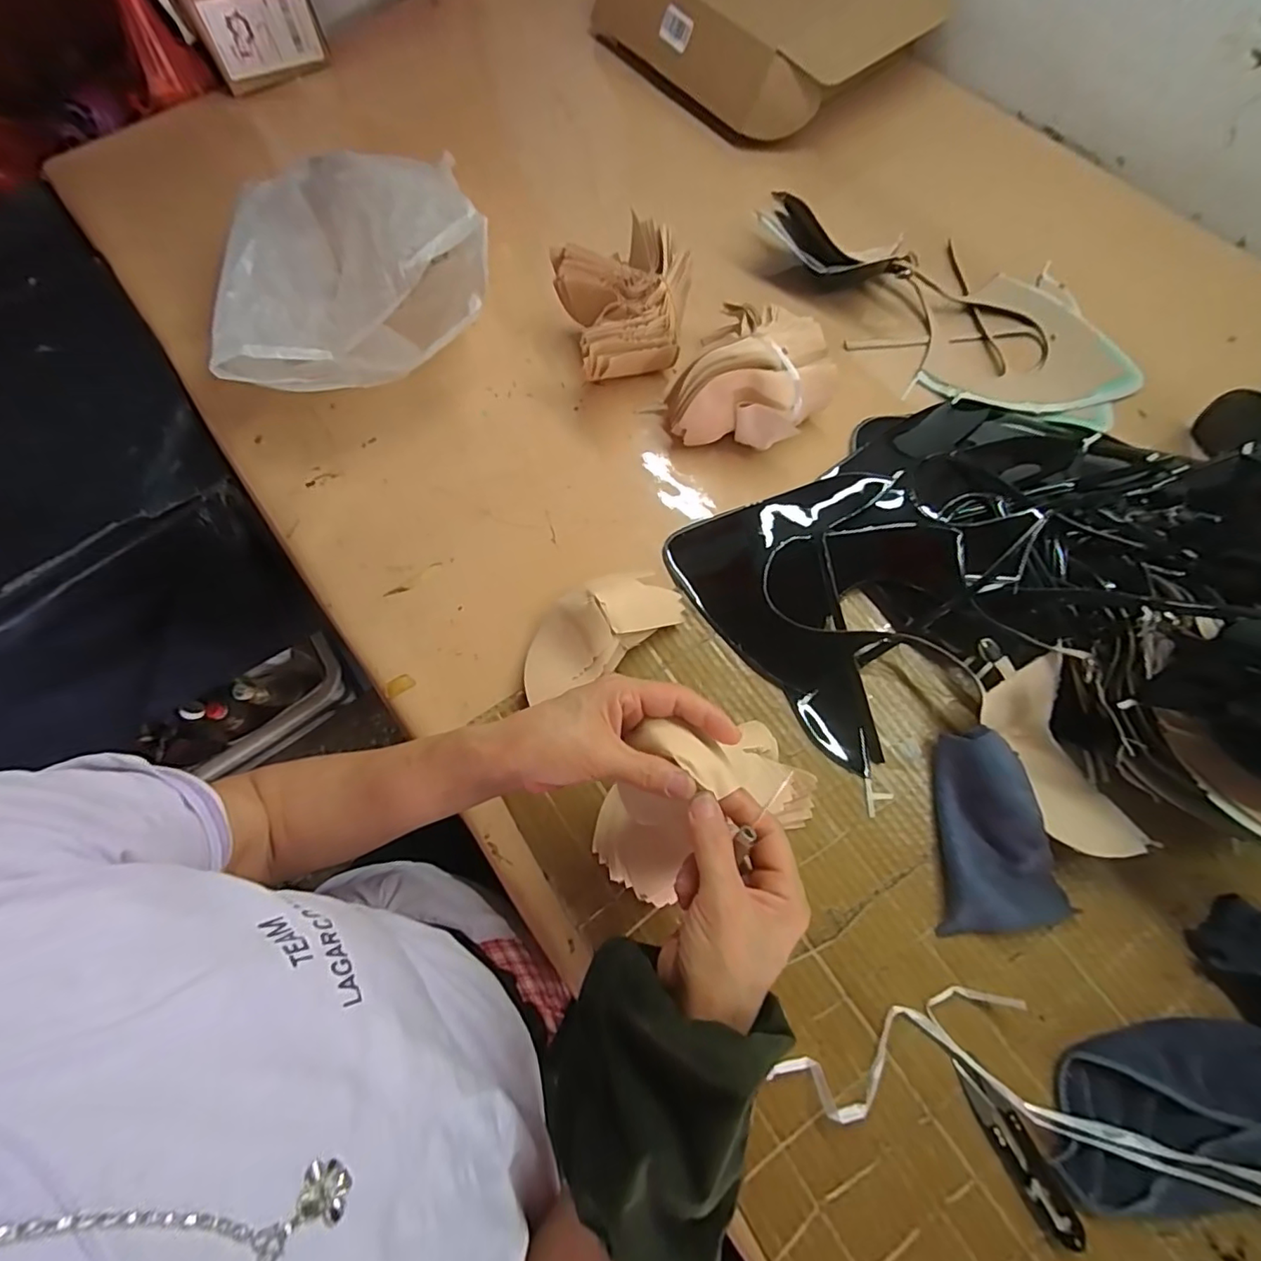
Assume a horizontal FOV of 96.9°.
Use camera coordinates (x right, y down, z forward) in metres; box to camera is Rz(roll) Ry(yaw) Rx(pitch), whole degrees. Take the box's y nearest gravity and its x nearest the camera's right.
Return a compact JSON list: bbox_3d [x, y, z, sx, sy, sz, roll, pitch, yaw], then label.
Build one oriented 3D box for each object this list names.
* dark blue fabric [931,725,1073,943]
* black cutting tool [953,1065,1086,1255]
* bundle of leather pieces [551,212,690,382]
[{"bbox_3d":[0.271,0.146,0.411,0.090,0.043,0.139,-3,69,1],"label":"dark blue fabric"},{"bbox_3d":[0.251,0.335,0.359,0.022,0.009,0.100,-29,71,-8],"label":"black cutting tool"},{"bbox_3d":[-0.003,-0.324,0.576,0.123,0.089,0.154,-16,70,-4],"label":"bundle of leather pieces"}]

